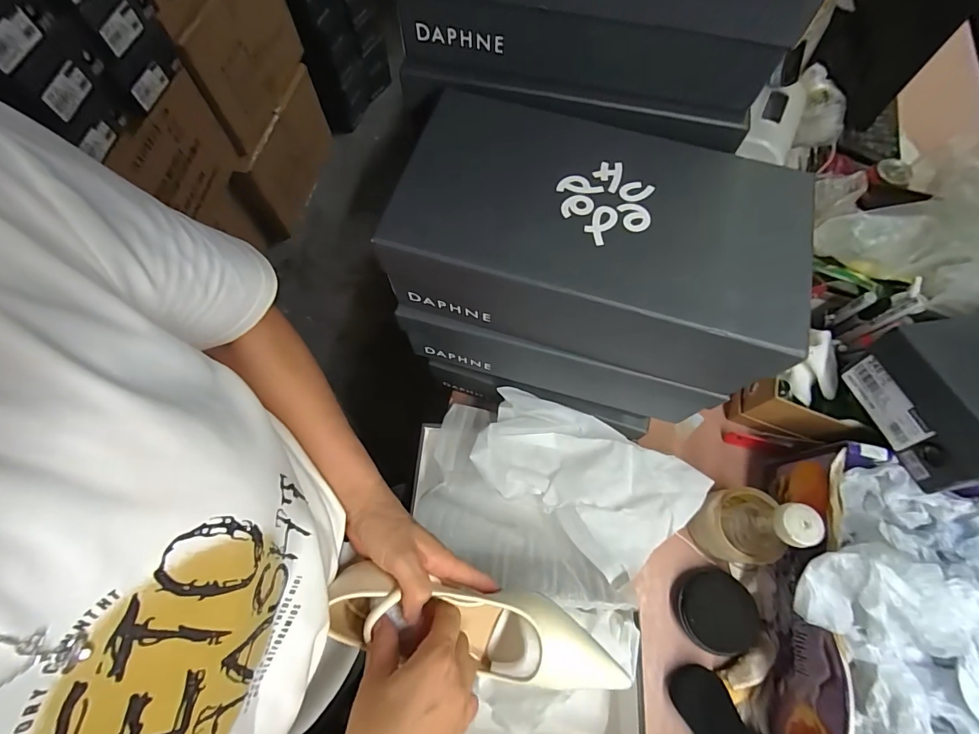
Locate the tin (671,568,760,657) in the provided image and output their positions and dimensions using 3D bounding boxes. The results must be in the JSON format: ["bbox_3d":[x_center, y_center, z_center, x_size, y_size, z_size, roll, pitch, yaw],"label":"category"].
[{"bbox_3d":[0.284,0.306,0.541,0.094,0.025,0.091,0,69,0],"label":"tin"}]

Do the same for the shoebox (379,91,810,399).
[{"bbox_3d":[0.089,-0.100,0.346,0.307,0.099,0.166,17,70,6],"label":"shoebox"}]

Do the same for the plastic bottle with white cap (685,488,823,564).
[{"bbox_3d":[0.305,0.185,0.507,0.074,0.176,0.089,3,69,1],"label":"plastic bottle with white cap"}]

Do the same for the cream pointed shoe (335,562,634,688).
[{"bbox_3d":[-0.010,0.221,0.366,0.241,0.061,0.067,15,69,-4],"label":"cream pointed shoe"}]

